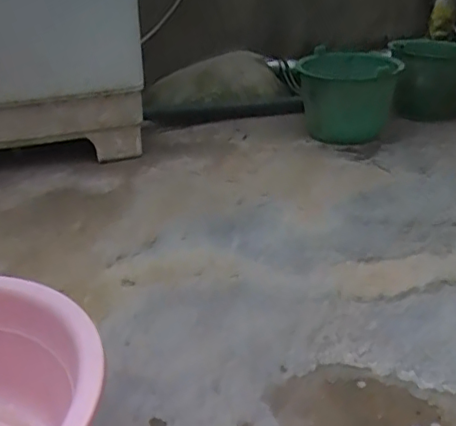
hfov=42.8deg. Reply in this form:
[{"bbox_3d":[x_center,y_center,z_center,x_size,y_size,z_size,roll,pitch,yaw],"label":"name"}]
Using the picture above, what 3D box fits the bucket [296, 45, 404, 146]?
[{"bbox_3d":[0.346,-0.351,1.728,0.272,0.211,0.250,-5,26,-4],"label":"bucket"}]

